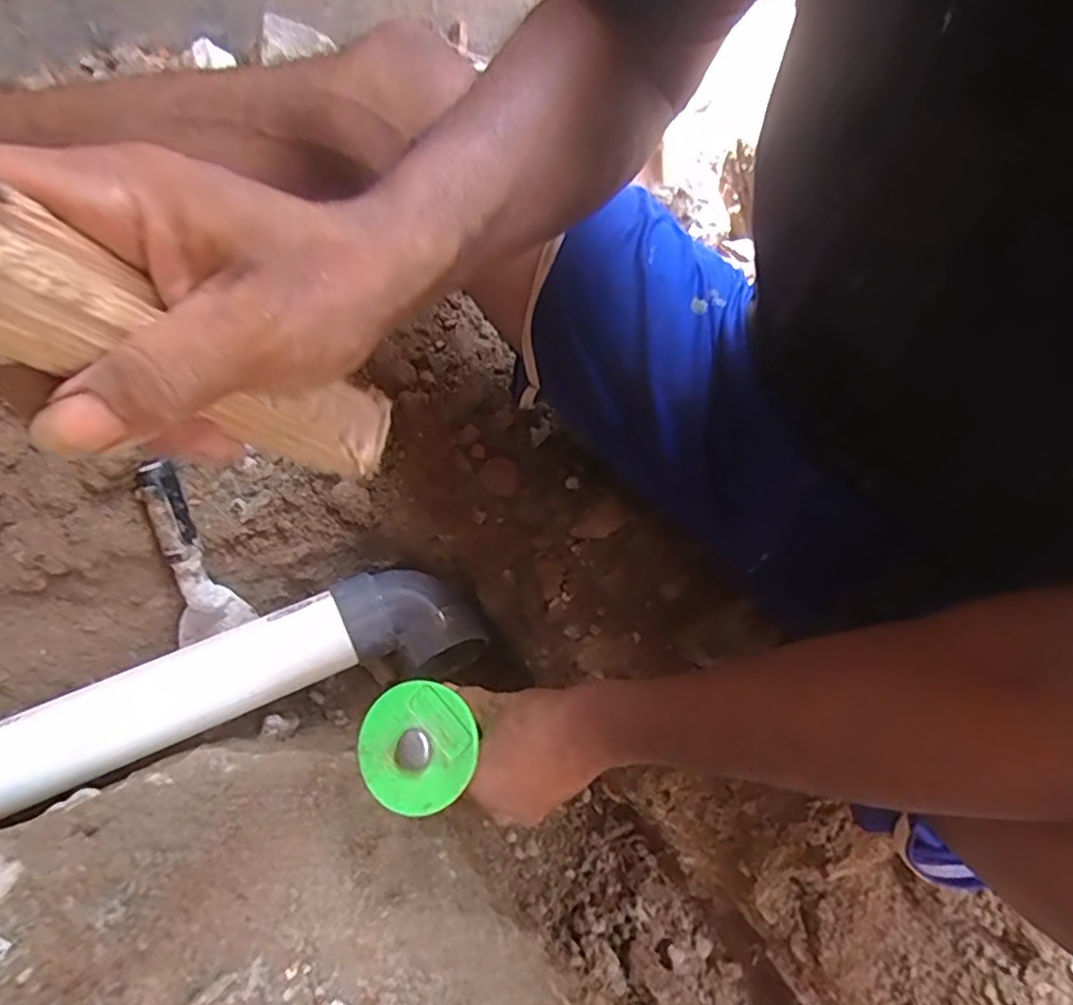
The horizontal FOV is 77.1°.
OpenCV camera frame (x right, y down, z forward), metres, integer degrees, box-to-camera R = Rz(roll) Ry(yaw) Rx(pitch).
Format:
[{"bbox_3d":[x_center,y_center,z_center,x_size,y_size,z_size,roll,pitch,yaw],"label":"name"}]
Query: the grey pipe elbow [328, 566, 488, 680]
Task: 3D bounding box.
[{"bbox_3d":[-0.125,0.120,0.663,0.111,0.083,0.110,-25,61,-20],"label":"grey pipe elbow"}]

